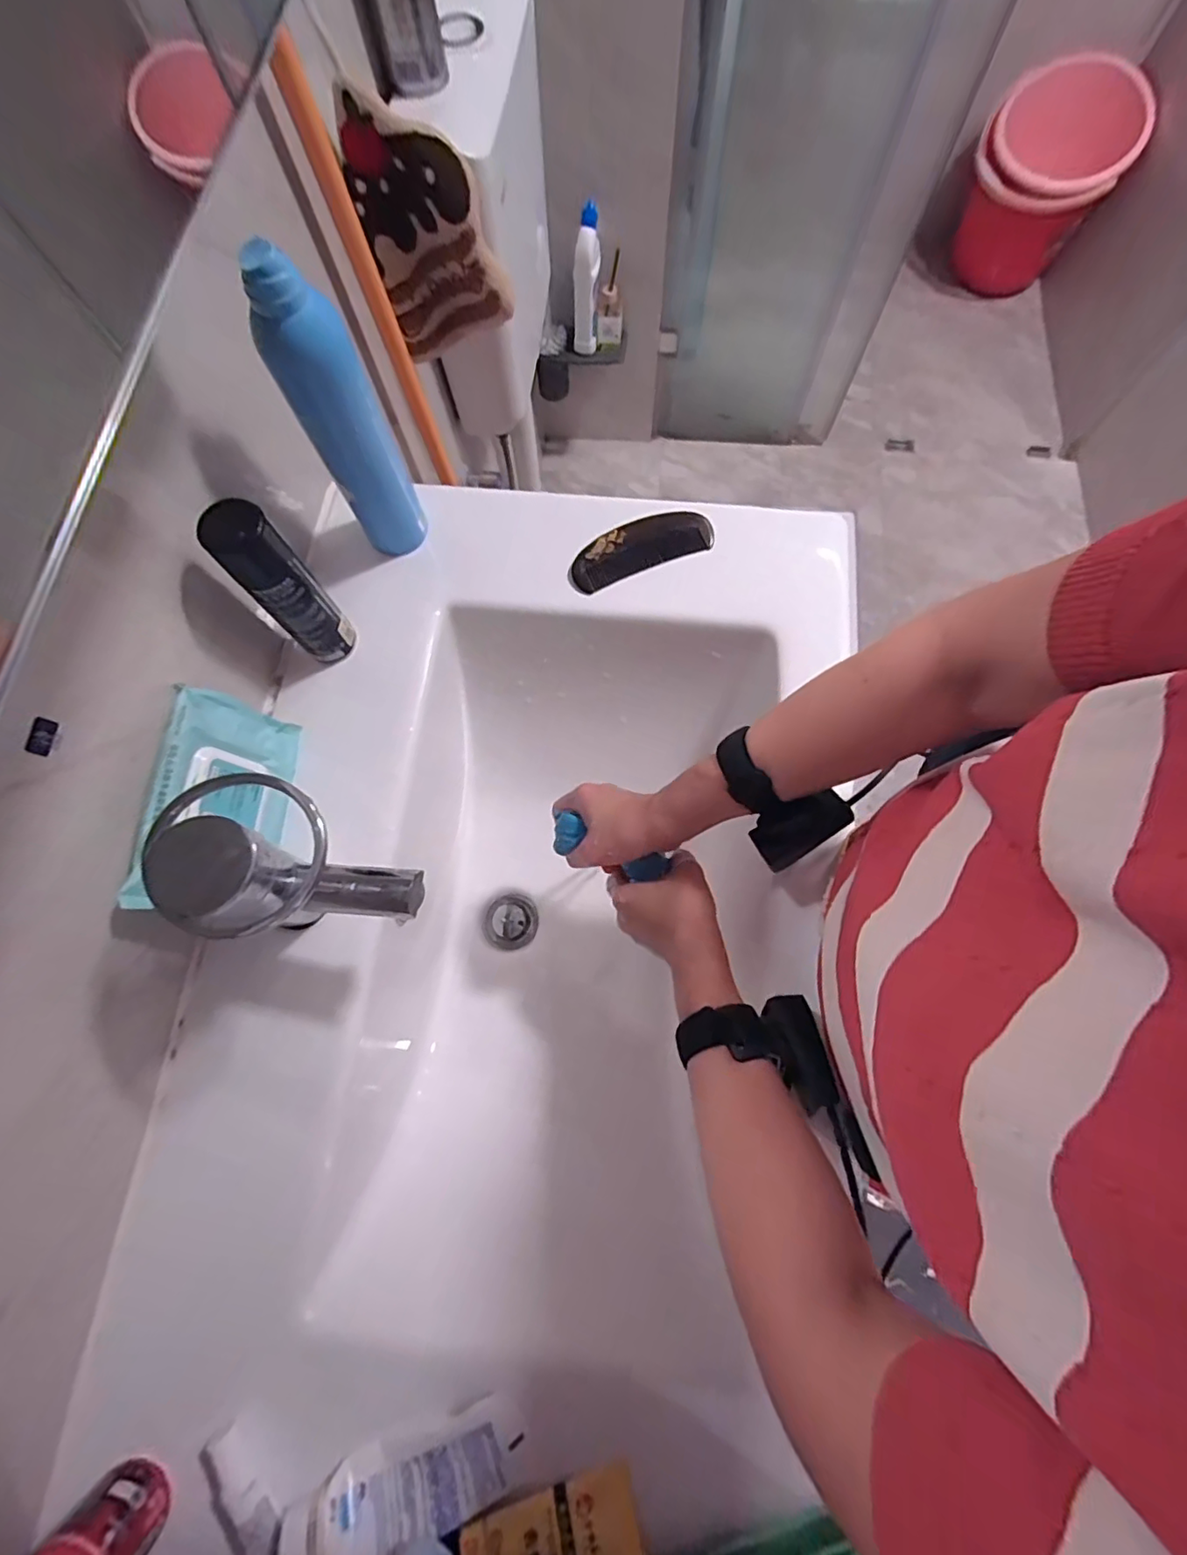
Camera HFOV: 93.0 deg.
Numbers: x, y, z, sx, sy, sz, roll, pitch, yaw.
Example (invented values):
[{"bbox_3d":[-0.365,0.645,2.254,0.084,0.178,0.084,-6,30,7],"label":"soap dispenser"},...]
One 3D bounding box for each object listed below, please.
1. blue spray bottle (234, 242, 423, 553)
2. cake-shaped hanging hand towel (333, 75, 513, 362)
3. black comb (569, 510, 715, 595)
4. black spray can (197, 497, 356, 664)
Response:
[{"bbox_3d":[-0.186,-0.265,0.433,0.042,0.224,0.052,18,76,7],"label":"blue spray bottle"},{"bbox_3d":[-0.167,-0.563,0.596,0.137,0.202,0.032,-7,74,0],"label":"cake-shaped hanging hand towel"},{"bbox_3d":[0.044,-0.223,0.542,0.142,0.012,0.051,-22,75,-4],"label":"black comb"},{"bbox_3d":[-0.238,-0.145,0.440,0.045,0.152,0.038,-40,77,-9],"label":"black spray can"}]

